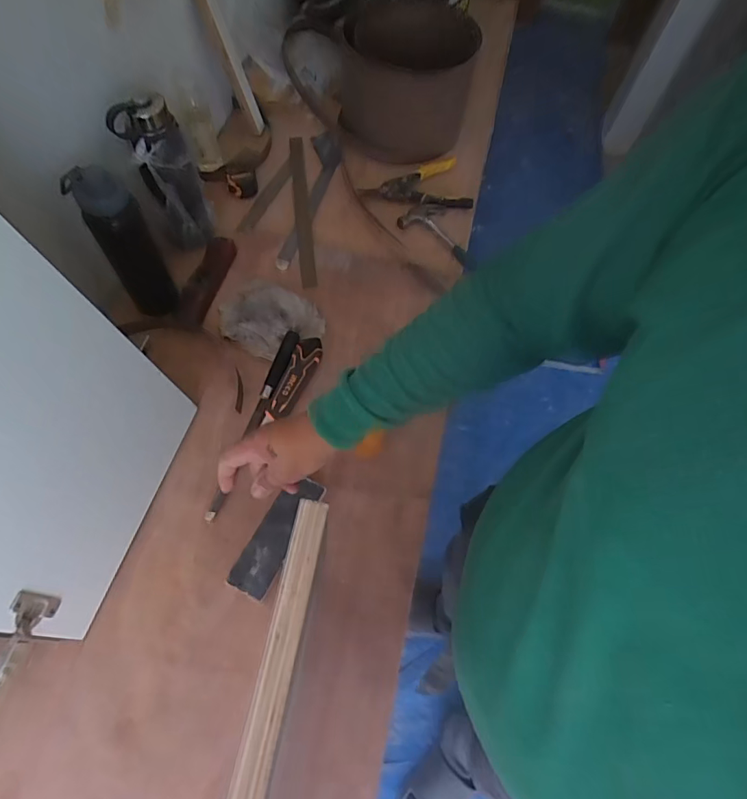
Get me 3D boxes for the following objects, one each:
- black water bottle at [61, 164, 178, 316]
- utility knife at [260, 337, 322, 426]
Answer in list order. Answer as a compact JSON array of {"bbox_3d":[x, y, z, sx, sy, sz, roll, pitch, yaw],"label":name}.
[{"bbox_3d":[-0.392,-0.249,0.751,0.082,0.235,0.092,-34,70,-19],"label":"black water bottle"},{"bbox_3d":[-0.126,-0.040,0.779,0.049,0.022,0.155,19,64,6],"label":"utility knife"}]

